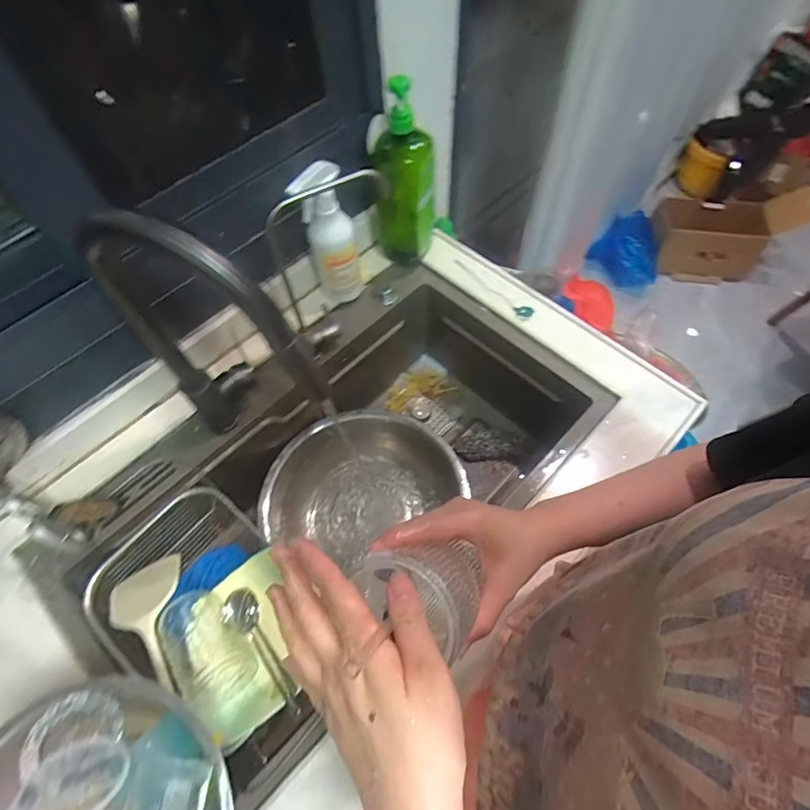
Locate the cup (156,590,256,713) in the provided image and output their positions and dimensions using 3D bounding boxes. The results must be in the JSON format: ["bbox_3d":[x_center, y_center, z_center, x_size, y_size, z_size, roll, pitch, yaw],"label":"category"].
[{"bbox_3d":[-0.249,0.302,0.593,0.073,0.059,0.130,-39,67,-17],"label":"cup"}]

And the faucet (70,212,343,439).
[{"bbox_3d":[-0.201,-0.046,0.530,0.243,0.385,0.086,34,68,18],"label":"faucet"}]

